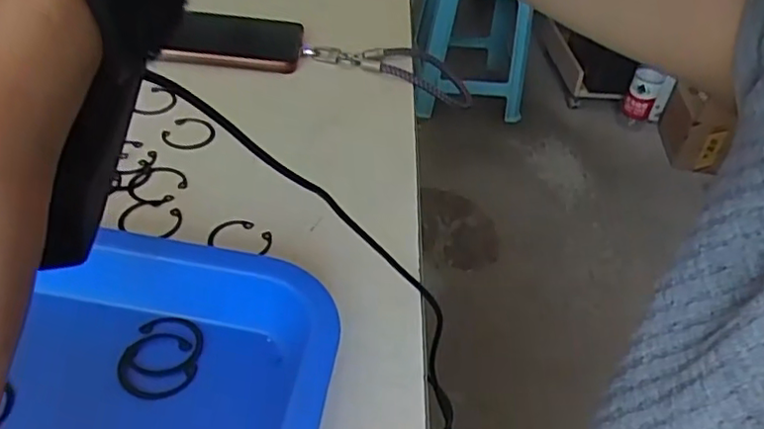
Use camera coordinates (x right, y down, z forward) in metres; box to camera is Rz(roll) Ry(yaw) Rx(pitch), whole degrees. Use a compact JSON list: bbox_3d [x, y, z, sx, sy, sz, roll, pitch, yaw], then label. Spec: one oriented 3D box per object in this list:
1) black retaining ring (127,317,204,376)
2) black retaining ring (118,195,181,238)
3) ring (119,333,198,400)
[{"bbox_3d":[-0.104,0.064,0.310,0.032,0.004,0.034,4,41,-3],"label":"black retaining ring"},{"bbox_3d":[-0.140,0.003,0.383,0.035,0.006,0.035,4,41,-3],"label":"black retaining ring"},{"bbox_3d":[-0.108,0.071,0.302,0.034,0.004,0.037,4,41,-3],"label":"ring"}]

